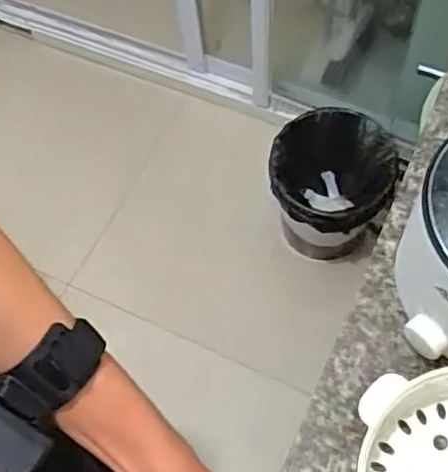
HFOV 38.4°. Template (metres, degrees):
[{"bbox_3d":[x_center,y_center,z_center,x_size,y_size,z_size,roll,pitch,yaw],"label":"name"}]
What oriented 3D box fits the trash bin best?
[{"bbox_3d":[0.225,-0.080,1.368,0.212,0.362,0.230,-1,63,3],"label":"trash bin"}]

